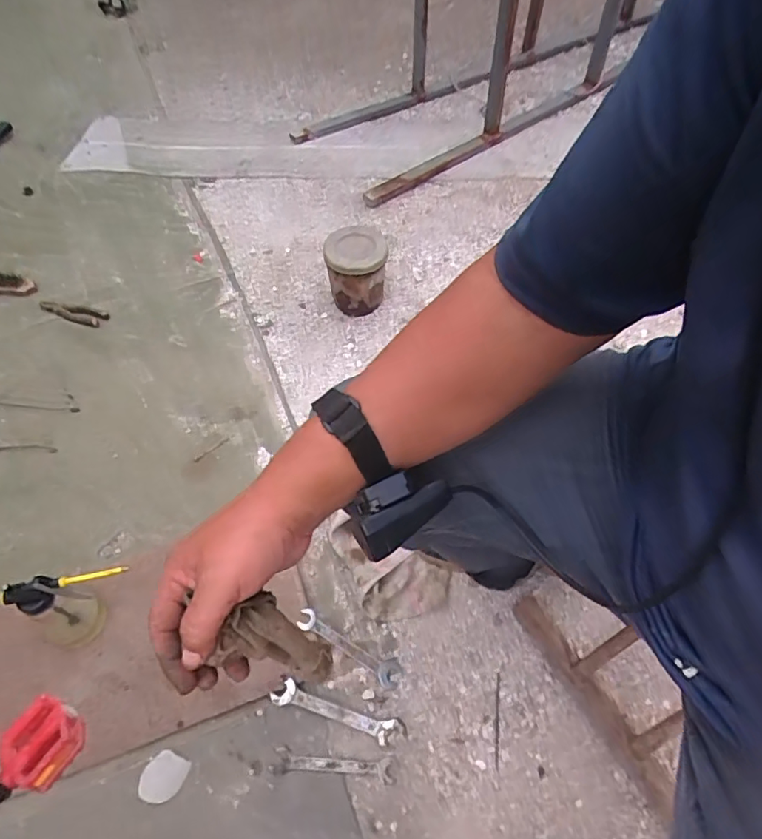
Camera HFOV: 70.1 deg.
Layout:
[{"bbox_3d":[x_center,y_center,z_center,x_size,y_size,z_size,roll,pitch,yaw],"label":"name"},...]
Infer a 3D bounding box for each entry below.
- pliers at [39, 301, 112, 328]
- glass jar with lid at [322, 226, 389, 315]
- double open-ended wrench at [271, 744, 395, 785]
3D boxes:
[{"bbox_3d":[-0.663,-0.228,1.161,0.163,0.009,0.054,15,55,11],"label":"pliers"},{"bbox_3d":[-0.051,-0.304,1.119,0.125,0.148,0.120,-7,53,-5],"label":"glass jar with lid"},{"bbox_3d":[-0.060,0.432,0.678,0.150,0.004,0.030,3,53,2],"label":"double open-ended wrench"}]

